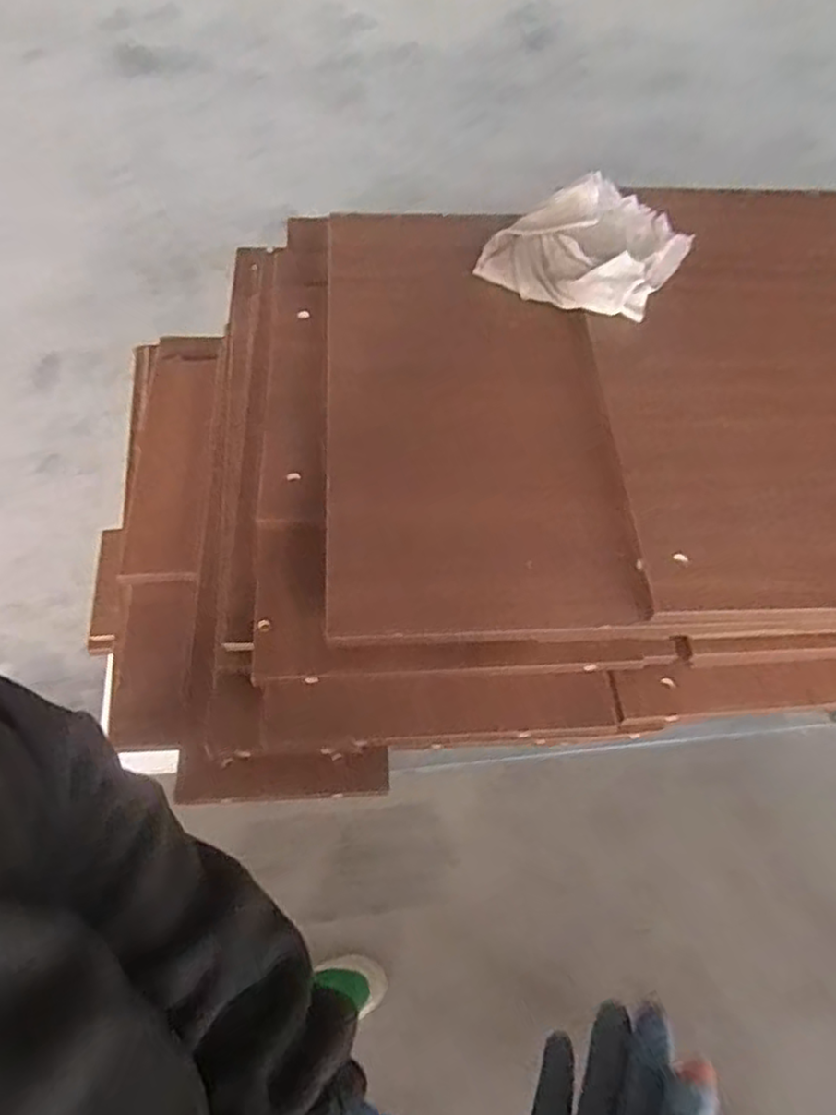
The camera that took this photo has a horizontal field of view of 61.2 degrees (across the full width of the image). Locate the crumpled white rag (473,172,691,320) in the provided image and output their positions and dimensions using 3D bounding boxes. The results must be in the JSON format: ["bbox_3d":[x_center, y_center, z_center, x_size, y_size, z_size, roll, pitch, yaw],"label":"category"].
[{"bbox_3d":[0.197,-0.365,0.813,0.193,0.028,0.201,29,63,14],"label":"crumpled white rag"}]

